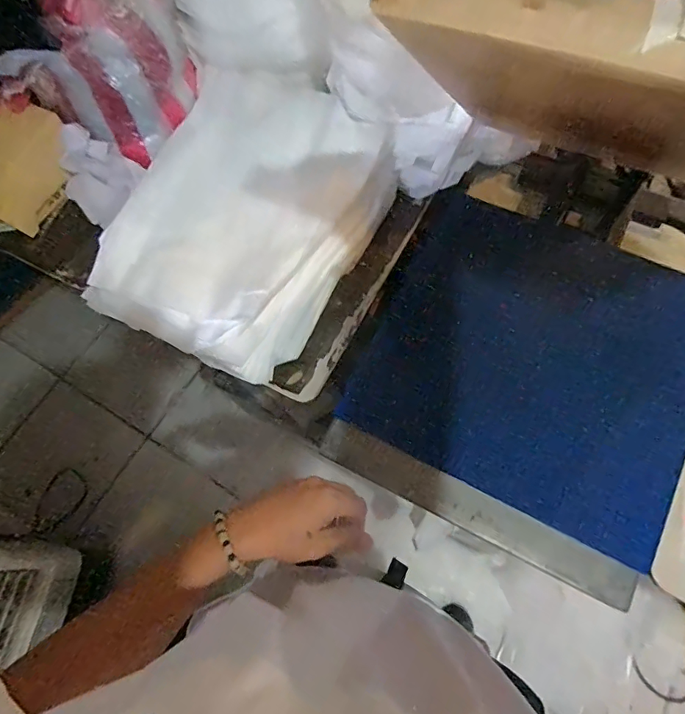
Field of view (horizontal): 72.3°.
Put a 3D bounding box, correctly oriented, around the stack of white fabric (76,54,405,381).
[{"bbox_3d":[-0.156,-0.209,0.729,0.320,0.169,0.421,26,71,13],"label":"stack of white fabric"}]

